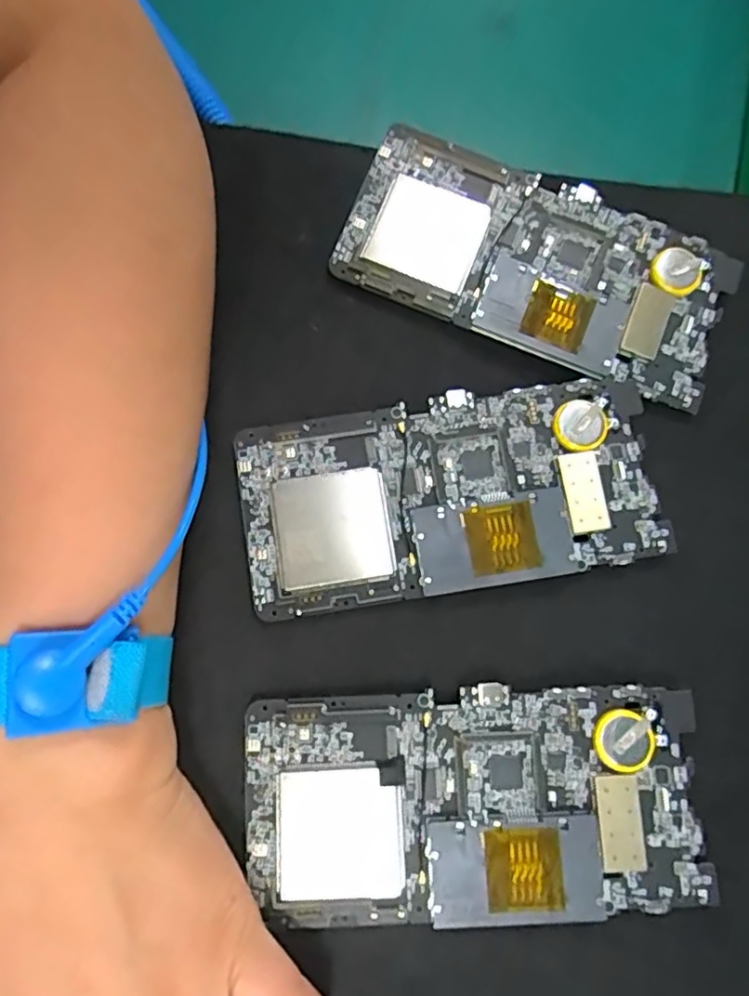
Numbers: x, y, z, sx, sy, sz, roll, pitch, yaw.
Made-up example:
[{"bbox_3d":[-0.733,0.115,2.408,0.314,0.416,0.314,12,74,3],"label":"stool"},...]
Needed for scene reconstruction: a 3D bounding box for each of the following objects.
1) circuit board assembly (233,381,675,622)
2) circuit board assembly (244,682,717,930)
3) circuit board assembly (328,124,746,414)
[{"bbox_3d":[0.027,-0.001,0.232,0.151,0.006,0.072,-7,79,-2],"label":"circuit board assembly"},{"bbox_3d":[0.033,0.105,0.214,0.151,0.010,0.072,-1,80,-8],"label":"circuit board assembly"},{"bbox_3d":[0.065,-0.095,0.248,0.152,0.006,0.072,25,77,-3],"label":"circuit board assembly"}]

